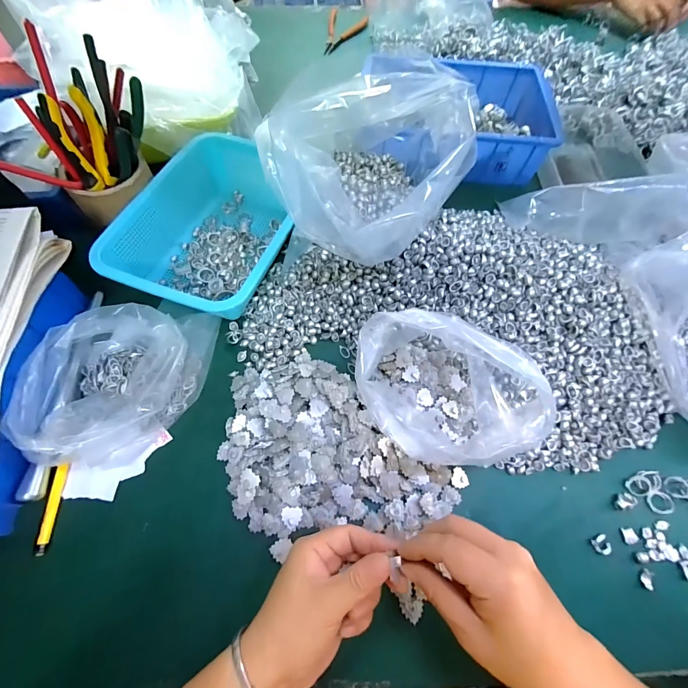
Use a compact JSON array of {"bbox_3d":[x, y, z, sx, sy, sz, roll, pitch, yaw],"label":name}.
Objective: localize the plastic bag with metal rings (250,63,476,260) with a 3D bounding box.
[{"bbox_3d":[0.045,-0.247,0.450,0.212,0.119,0.248,29,66,12],"label":"plastic bag with metal rings"}]

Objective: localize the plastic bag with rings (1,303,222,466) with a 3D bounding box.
[{"bbox_3d":[-0.224,0.030,0.354,0.152,0.070,0.163,-7,65,-4],"label":"plastic bag with rings"}]

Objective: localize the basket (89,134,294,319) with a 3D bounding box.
[{"bbox_3d":[-0.169,-0.172,0.464,0.178,0.076,0.281,13,65,5],"label":"basket"}]

